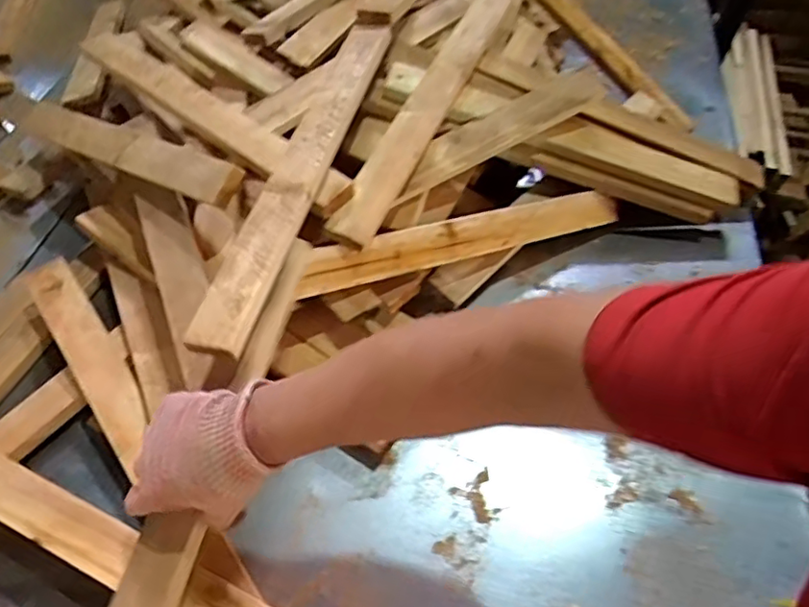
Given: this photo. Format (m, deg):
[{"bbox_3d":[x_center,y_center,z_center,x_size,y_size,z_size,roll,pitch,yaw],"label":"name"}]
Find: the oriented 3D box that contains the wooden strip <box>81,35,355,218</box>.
[{"bbox_3d":[-0.258,-0.251,0.765,0.499,0.025,0.058,35,62,24],"label":"wooden strip"}]

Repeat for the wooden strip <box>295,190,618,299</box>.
[{"bbox_3d":[0.092,-0.087,0.772,0.471,0.053,0.017,-15,18,-25],"label":"wooden strip"}]

